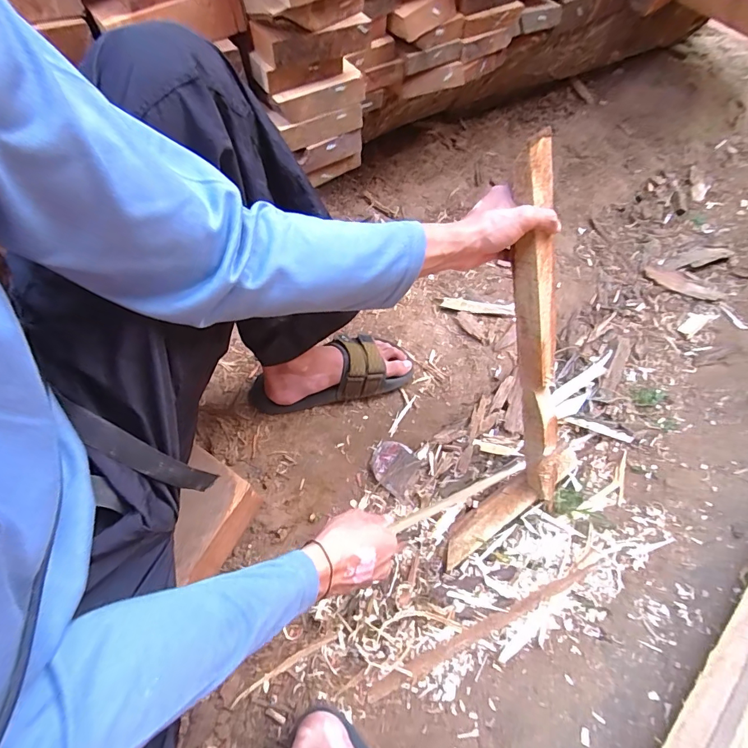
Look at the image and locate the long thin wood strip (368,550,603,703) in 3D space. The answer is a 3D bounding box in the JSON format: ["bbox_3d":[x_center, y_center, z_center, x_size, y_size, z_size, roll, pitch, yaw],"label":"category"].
[{"bbox_3d":[0.167,0.359,0.608,0.384,0.014,0.022,-26,66,-9],"label":"long thin wood strip"}]

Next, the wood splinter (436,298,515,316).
[{"bbox_3d":[0.194,-0.129,0.803,0.139,0.004,0.029,10,65,8],"label":"wood splinter"}]

